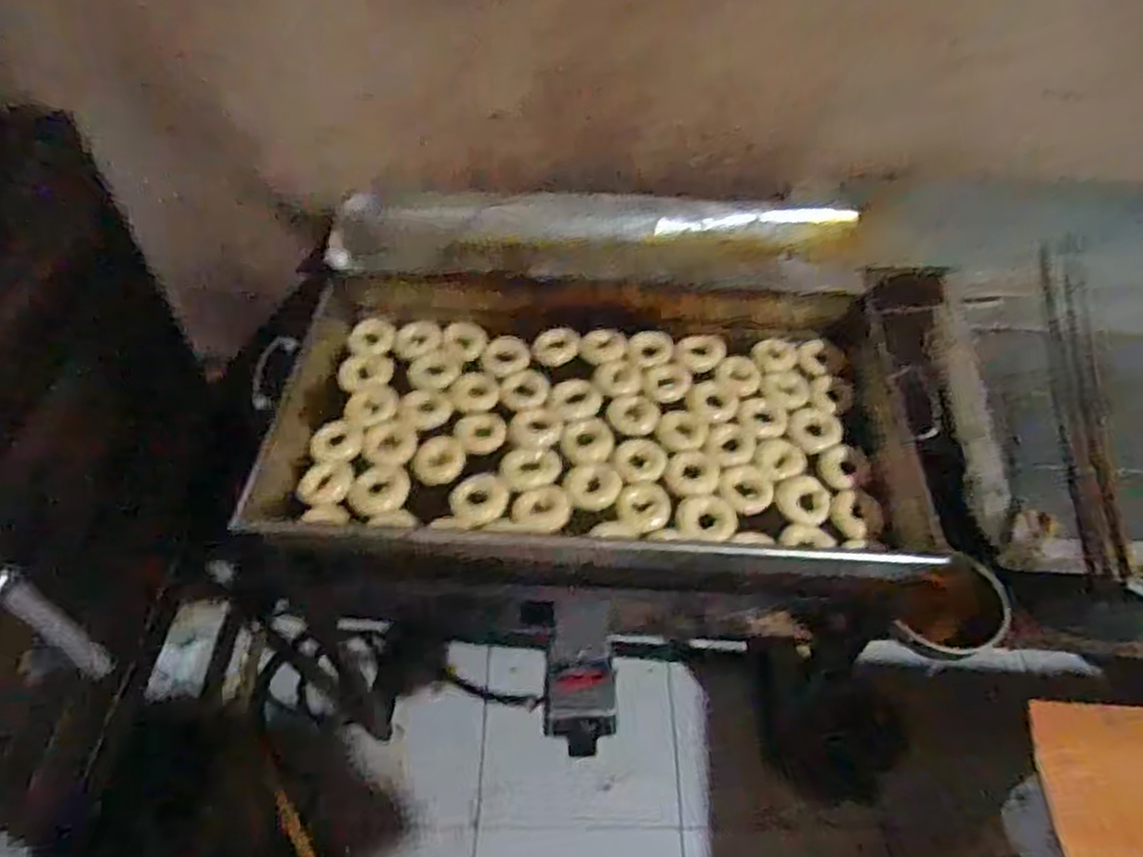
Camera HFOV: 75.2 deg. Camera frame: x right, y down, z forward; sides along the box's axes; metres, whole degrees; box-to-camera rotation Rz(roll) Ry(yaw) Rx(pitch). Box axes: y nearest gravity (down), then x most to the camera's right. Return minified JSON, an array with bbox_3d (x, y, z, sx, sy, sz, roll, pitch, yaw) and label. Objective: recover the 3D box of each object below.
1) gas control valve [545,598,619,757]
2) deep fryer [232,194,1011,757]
[{"bbox_3d":[0.013,0.325,0.978,0.088,0.062,0.192,2,60,1],"label":"gas control valve"},{"bbox_3d":[0.051,-0.010,1.082,0.905,0.322,0.695,4,48,3],"label":"deep fryer"}]

